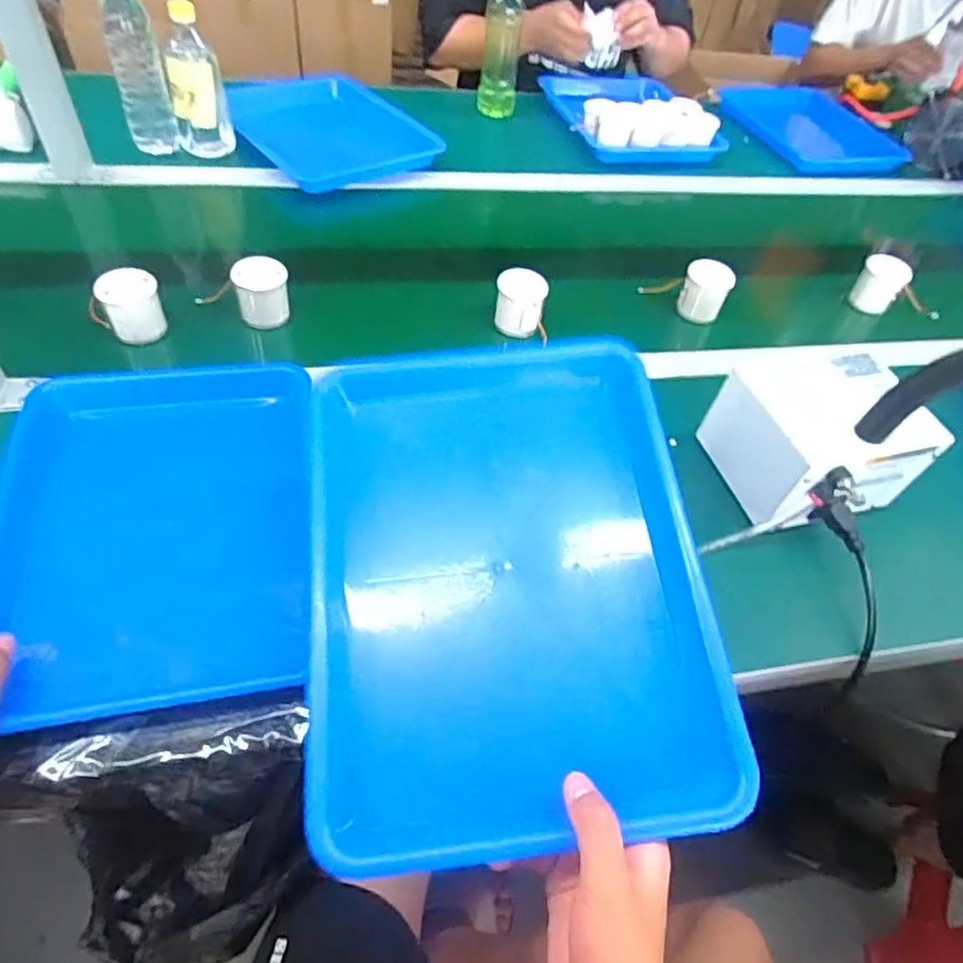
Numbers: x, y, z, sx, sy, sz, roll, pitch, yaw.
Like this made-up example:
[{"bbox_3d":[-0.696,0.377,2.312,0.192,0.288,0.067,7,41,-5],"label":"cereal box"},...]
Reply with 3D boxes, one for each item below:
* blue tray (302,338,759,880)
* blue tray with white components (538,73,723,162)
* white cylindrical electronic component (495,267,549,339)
[{"bbox_3d":[0.015,0.055,0.441,0.246,0.047,0.343,-6,63,-2],"label":"blue tray"},{"bbox_3d":[0.271,-0.683,1.173,0.262,0.058,0.290,-9,52,-13],"label":"blue tray with white components"},{"bbox_3d":[0.046,-0.211,0.758,0.056,0.056,0.056,3,51,-3],"label":"white cylindrical electronic component"}]

